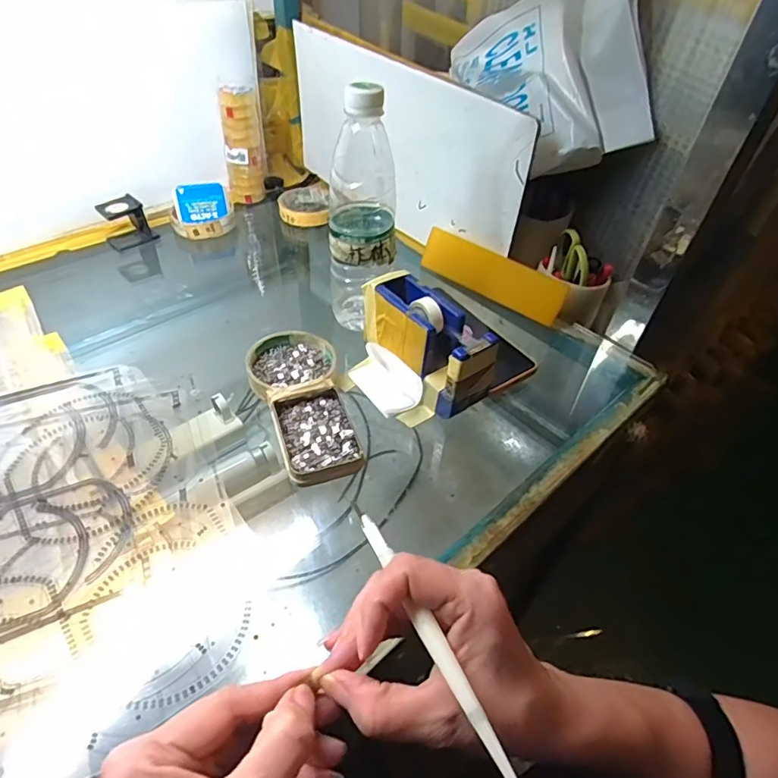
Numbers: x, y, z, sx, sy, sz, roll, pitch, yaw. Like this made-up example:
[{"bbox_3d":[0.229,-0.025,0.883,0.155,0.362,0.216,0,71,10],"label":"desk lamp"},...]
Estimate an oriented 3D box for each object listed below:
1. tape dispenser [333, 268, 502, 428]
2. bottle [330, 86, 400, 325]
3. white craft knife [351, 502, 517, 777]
[{"bbox_3d":[0.021,-0.031,0.457,0.083,0.083,0.135,-31,53,-30],"label":"tape dispenser"},{"bbox_3d":[-0.026,-0.161,0.484,0.064,0.220,0.067,-3,44,-5],"label":"bottle"},{"bbox_3d":[0.017,0.109,0.235,0.008,0.005,0.147,-19,47,-21],"label":"white craft knife"}]

